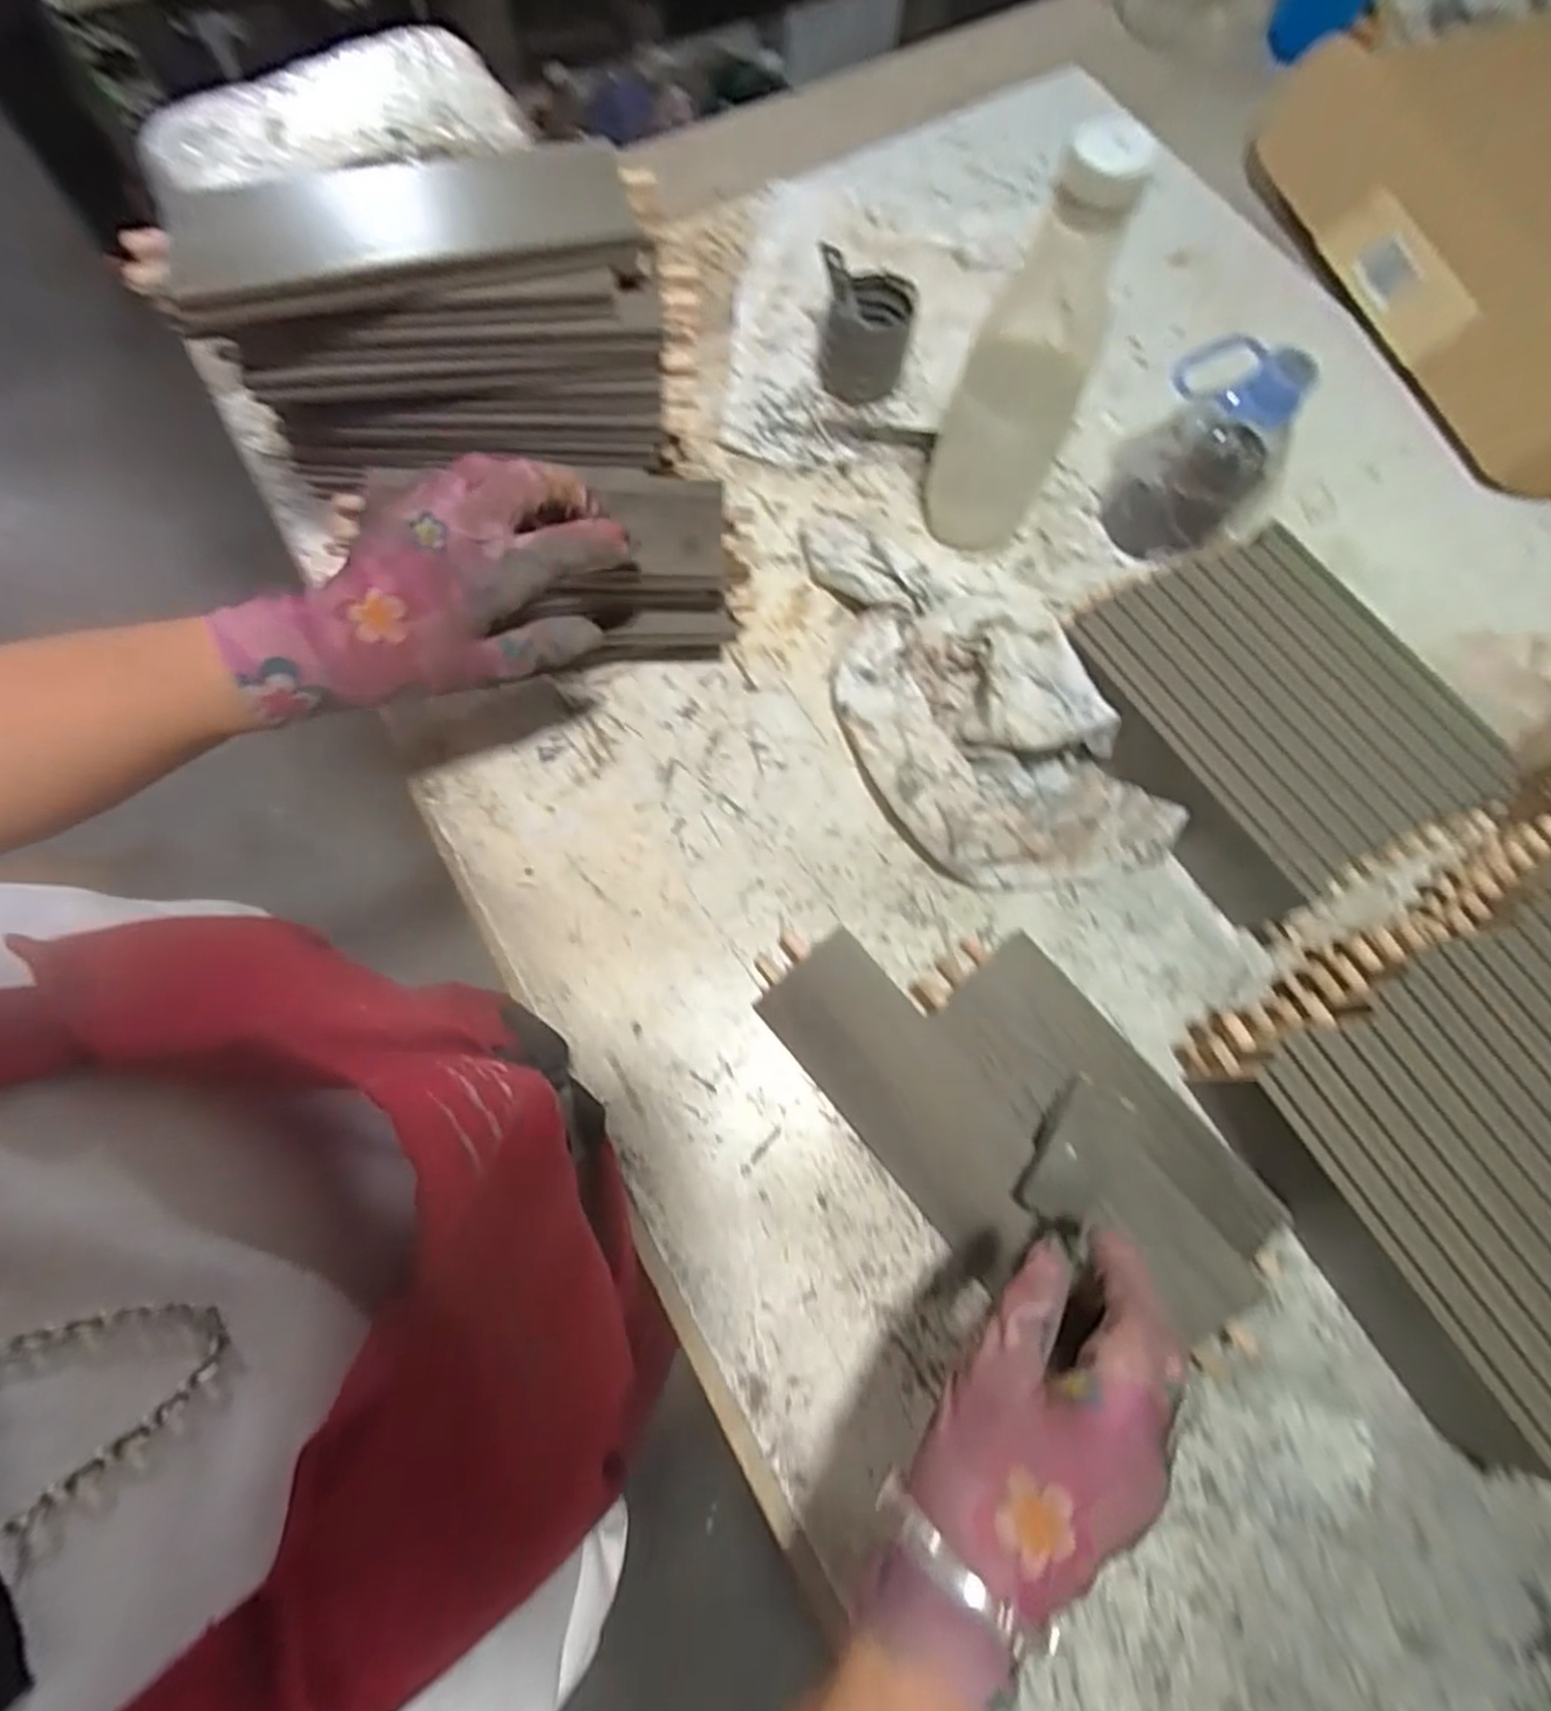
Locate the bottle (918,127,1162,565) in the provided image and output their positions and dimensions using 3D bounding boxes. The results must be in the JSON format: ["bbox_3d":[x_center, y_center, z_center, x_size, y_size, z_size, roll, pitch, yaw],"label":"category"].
[{"bbox_3d":[0.140,-0.280,0.422,0.077,0.222,0.066,19,74,4],"label":"bottle"}]

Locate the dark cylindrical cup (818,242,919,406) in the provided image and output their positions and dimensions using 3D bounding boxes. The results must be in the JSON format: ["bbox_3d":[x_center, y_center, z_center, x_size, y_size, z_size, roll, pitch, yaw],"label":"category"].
[{"bbox_3d":[0.065,-0.386,0.544,0.070,0.060,0.064,8,74,0],"label":"dark cylindrical cup"}]

